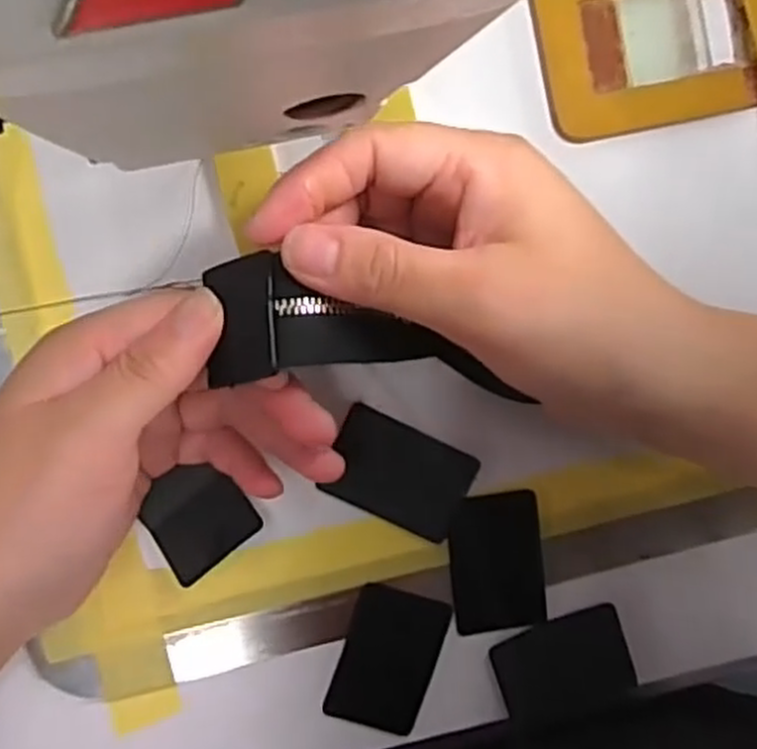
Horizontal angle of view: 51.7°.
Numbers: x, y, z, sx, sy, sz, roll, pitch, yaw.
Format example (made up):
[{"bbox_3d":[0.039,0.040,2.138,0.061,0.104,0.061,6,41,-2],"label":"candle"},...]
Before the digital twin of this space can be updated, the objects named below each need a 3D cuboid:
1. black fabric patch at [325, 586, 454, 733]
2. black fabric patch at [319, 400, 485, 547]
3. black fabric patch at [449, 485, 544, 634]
[{"bbox_3d":[0.004,0.107,0.292,0.035,0.004,0.051,19,91,-8],"label":"black fabric patch"},{"bbox_3d":[0.008,0.037,0.290,0.052,0.004,0.035,26,90,-8],"label":"black fabric patch"},{"bbox_3d":[0.045,0.071,0.294,0.035,0.004,0.051,-6,94,-6],"label":"black fabric patch"}]

